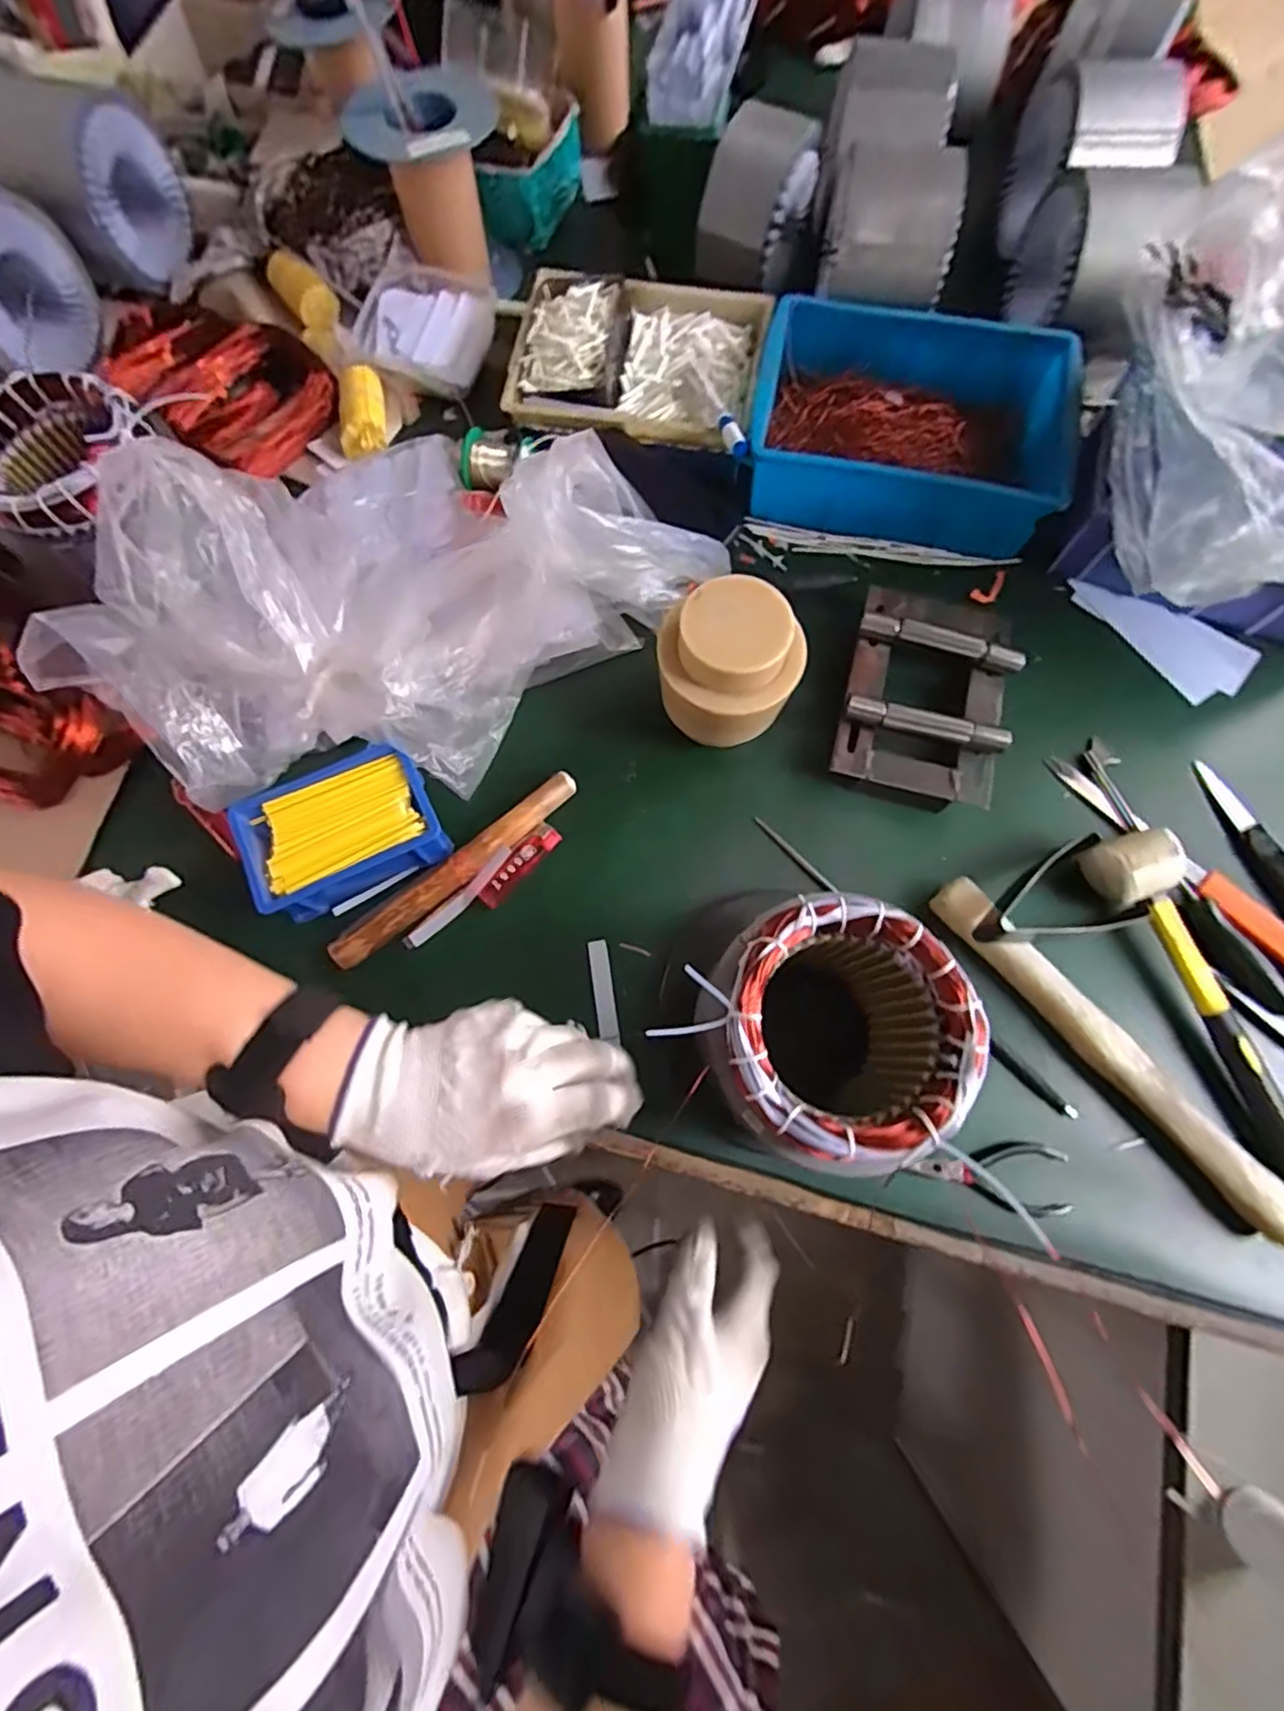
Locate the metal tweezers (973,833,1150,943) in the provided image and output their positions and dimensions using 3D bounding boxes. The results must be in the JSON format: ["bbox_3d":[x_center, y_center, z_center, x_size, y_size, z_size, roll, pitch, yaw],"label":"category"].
[{"bbox_3d":[0.324,0.038,0.518,0.145,0.043,0.077,-17,74,-20],"label":"metal tweezers"}]

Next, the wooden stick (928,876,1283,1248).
[{"bbox_3d":[0.352,0.145,0.495,0.040,0.027,0.319,-40,78,-11],"label":"wooden stick"}]

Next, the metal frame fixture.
[{"bbox_3d":[0.252,-0.148,0.579,0.135,0.051,0.198,15,74,3],"label":"metal frame fixture"}]

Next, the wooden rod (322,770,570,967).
[{"bbox_3d":[-0.150,0.010,0.538,0.232,0.022,0.027,-38,78,-11],"label":"wooden rod"}]

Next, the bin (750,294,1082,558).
[{"bbox_3d":[0.262,-0.424,0.651,0.305,0.077,0.211,14,74,3],"label":"bin"}]

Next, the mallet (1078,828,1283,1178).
[{"bbox_3d":[0.443,0.112,0.499,0.057,0.040,0.282,-23,75,-7],"label":"mallet"}]

